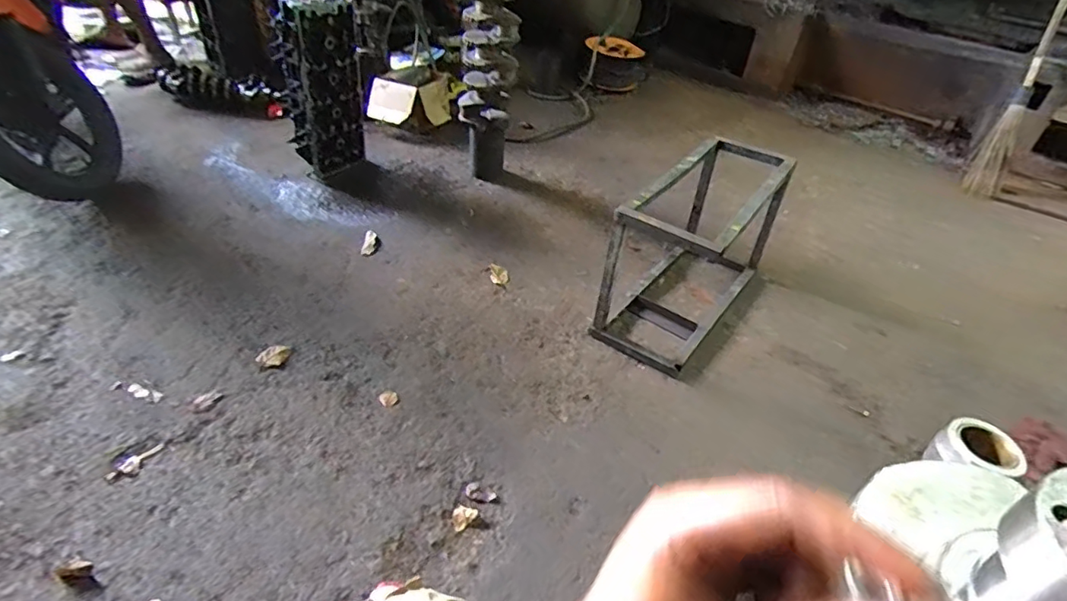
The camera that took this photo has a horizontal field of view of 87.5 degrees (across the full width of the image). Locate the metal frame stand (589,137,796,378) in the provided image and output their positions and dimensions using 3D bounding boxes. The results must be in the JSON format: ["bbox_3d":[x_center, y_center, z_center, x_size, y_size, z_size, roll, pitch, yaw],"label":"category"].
[{"bbox_3d":[0.403,-0.140,1.372,0.238,0.345,0.565,27,45,25],"label":"metal frame stand"}]

